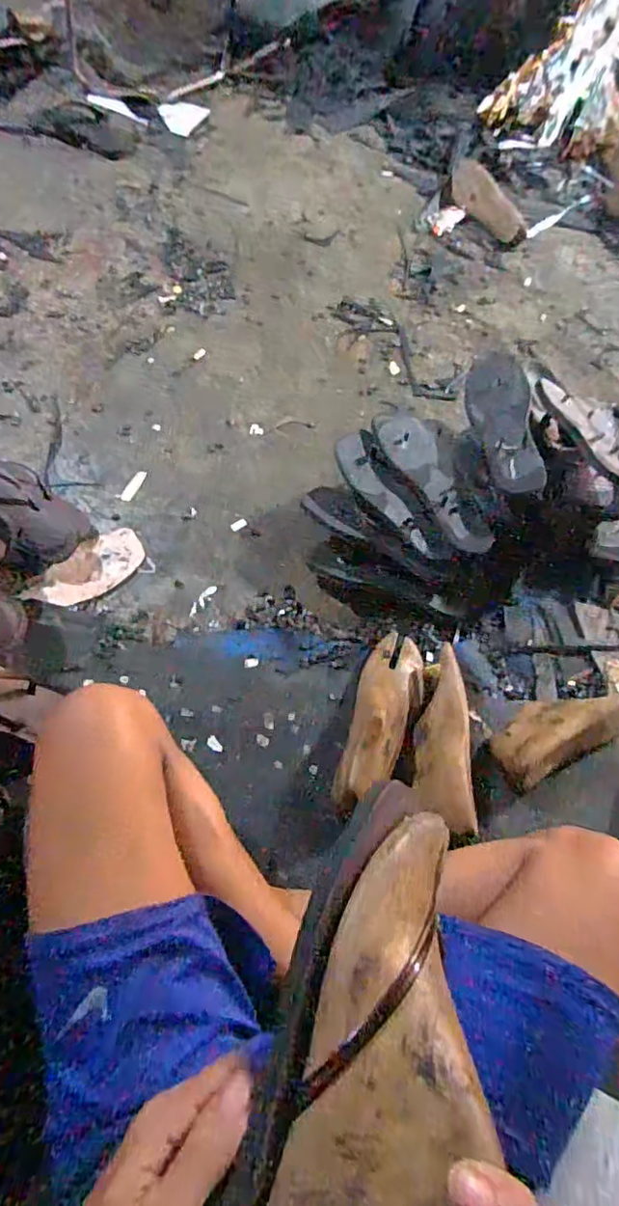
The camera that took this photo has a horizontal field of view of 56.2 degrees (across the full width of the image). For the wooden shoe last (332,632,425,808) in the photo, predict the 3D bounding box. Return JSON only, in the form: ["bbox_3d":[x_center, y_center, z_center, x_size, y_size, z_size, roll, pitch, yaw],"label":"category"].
[{"bbox_3d":[0.093,0.135,0.728,0.077,0.063,0.240,20,51,7],"label":"wooden shoe last"}]

